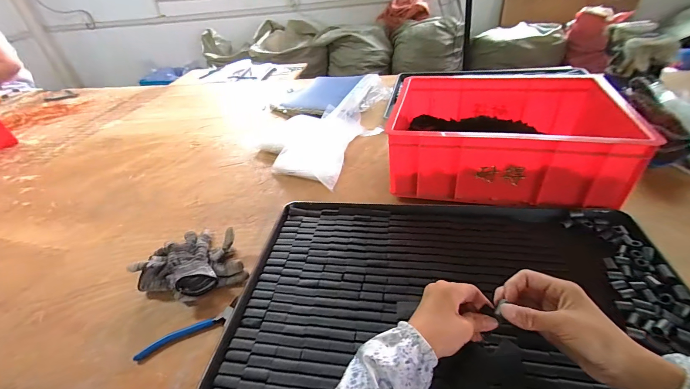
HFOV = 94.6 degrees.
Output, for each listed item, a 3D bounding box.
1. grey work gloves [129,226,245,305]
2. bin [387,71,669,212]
[{"bbox_3d":[-0.242,0.116,0.534,0.175,0.060,0.139,11,39,22],"label":"grey work gloves"},{"bbox_3d":[0.322,-0.123,0.661,0.424,0.147,0.310,6,37,15],"label":"bin"}]

